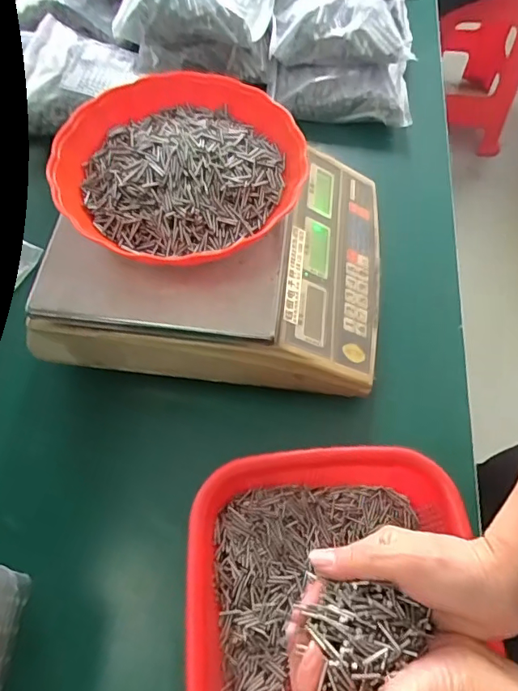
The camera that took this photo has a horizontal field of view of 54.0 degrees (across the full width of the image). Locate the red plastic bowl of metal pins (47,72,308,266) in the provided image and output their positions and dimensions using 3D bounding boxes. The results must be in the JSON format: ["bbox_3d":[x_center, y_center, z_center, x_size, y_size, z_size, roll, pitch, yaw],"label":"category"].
[{"bbox_3d":[-0.072,-0.155,0.454,0.206,0.053,0.188,-28,67,-15],"label":"red plastic bowl of metal pins"}]

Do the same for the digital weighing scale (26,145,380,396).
[{"bbox_3d":[-0.026,-0.097,0.496,0.297,0.083,0.251,7,62,2],"label":"digital weighing scale"}]

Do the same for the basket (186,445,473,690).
[{"bbox_3d":[0.057,0.224,0.362,0.207,0.071,0.282,-2,62,-3],"label":"basket"}]

